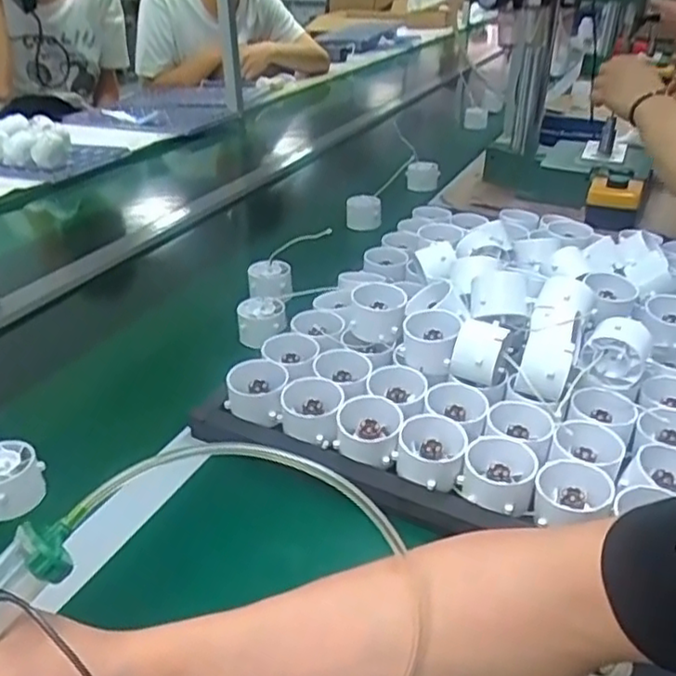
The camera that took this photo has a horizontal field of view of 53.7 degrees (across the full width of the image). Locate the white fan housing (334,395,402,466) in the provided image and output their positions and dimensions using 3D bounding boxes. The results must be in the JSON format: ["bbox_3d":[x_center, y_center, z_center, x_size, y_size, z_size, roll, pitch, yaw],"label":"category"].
[{"bbox_3d":[0.024,0.067,0.517,0.048,0.024,0.046,0,30,1],"label":"white fan housing"}]

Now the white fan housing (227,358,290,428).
[{"bbox_3d":[-0.067,0.046,0.554,0.049,0.035,0.052,-2,30,-3],"label":"white fan housing"}]

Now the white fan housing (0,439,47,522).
[{"bbox_3d":[-0.251,0.107,0.504,0.051,0.034,0.051,0,30,0],"label":"white fan housing"}]

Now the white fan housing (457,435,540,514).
[{"bbox_3d":[0.115,0.097,0.477,0.050,0.026,0.048,8,31,14],"label":"white fan housing"}]

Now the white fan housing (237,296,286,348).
[{"bbox_3d":[-0.085,-0.018,0.716,0.054,0.040,0.048,-4,30,-6],"label":"white fan housing"}]

